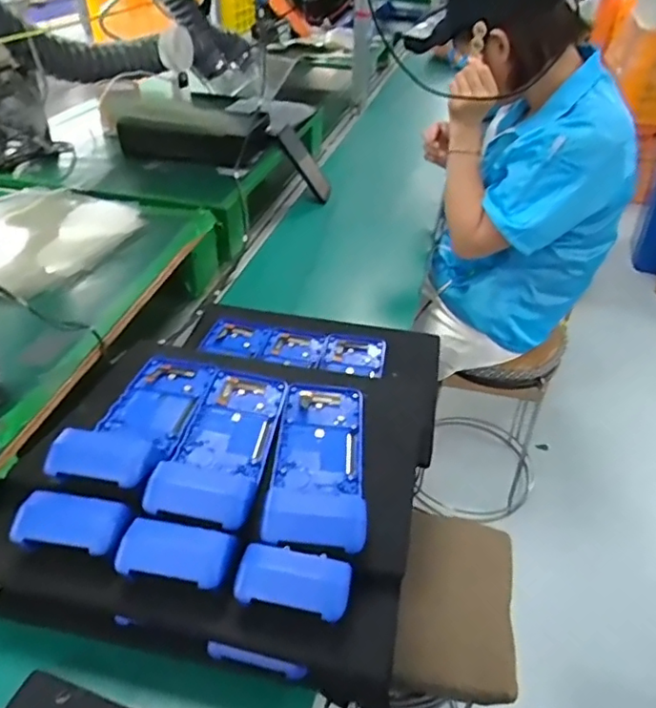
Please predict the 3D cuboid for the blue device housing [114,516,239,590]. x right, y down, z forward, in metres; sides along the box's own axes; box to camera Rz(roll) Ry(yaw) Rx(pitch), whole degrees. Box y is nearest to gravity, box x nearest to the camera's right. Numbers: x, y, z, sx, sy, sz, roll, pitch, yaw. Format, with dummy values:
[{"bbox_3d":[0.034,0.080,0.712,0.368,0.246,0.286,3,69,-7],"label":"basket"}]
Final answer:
[{"bbox_3d":[-0.112,0.146,0.428,0.082,0.014,0.040,6,38,6],"label":"blue device housing"}]

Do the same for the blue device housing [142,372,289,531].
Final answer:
[{"bbox_3d":[-0.094,0.079,0.543,0.083,0.034,0.226,4,20,3],"label":"blue device housing"}]

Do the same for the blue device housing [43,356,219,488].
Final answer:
[{"bbox_3d":[-0.176,0.057,0.559,0.085,0.036,0.223,5,19,3],"label":"blue device housing"}]

